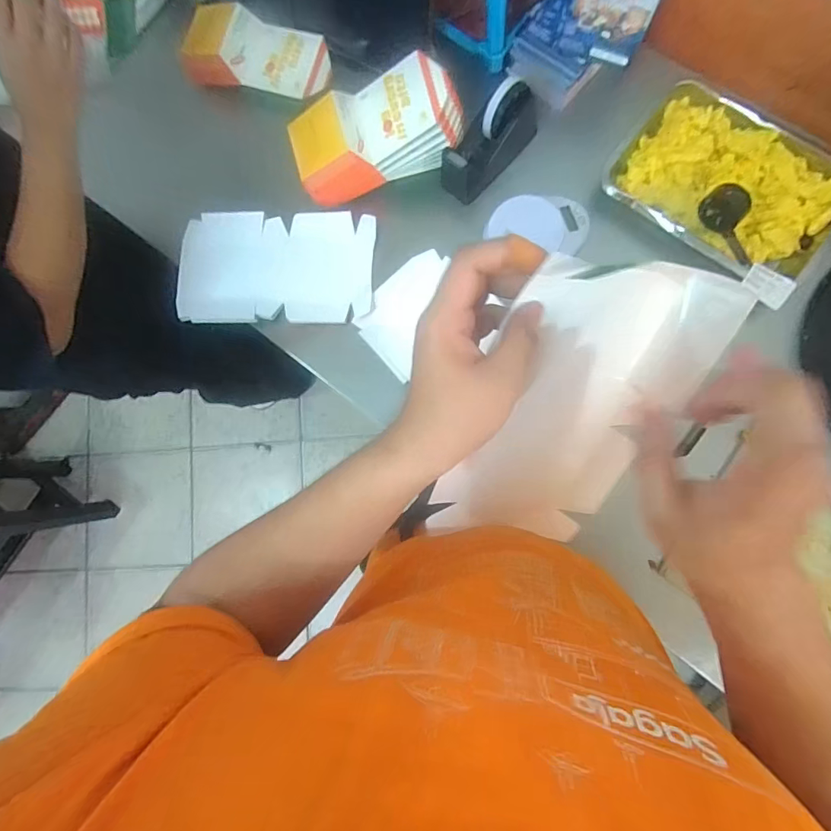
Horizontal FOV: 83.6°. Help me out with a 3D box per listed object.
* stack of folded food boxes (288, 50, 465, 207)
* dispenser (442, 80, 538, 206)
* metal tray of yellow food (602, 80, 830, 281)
[{"bbox_3d":[-0.057,-0.409,0.668,0.241,0.091,0.109,-16,82,6],"label":"stack of folded food boxes"},{"bbox_3d":[0.108,-0.390,0.666,0.152,0.096,0.065,-43,80,2],"label":"dispenser"},{"bbox_3d":[0.429,-0.317,0.635,0.293,0.054,0.200,38,90,10],"label":"metal tray of yellow food"}]

